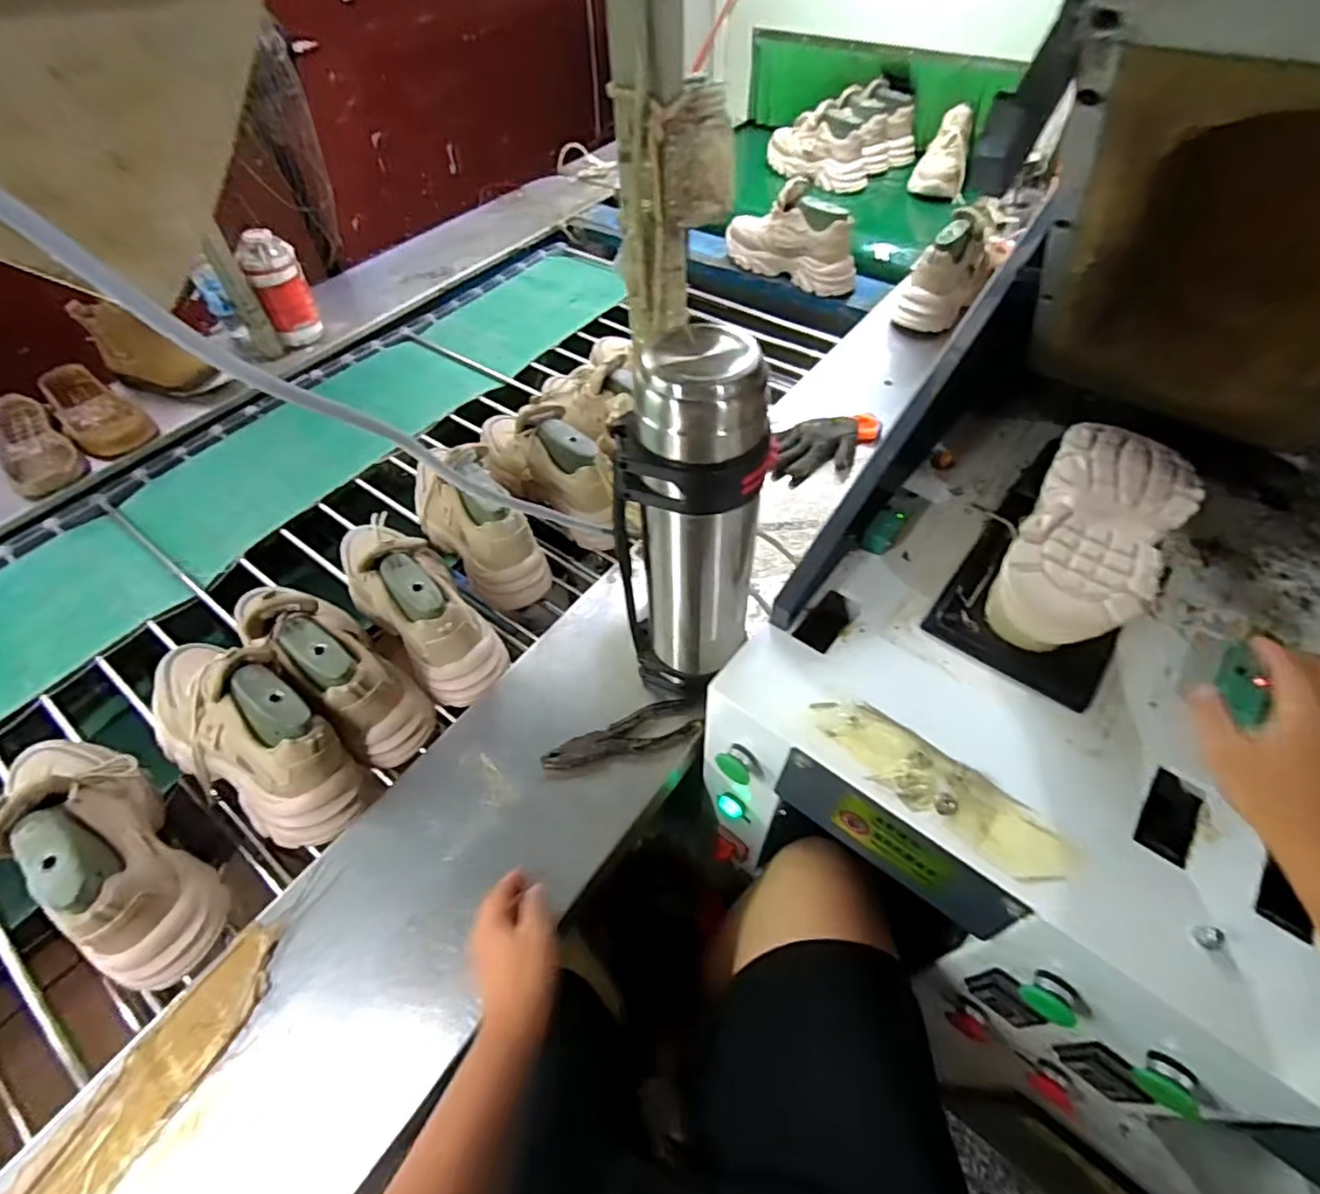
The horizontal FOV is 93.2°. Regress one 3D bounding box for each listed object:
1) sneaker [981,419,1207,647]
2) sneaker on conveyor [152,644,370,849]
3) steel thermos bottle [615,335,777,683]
[{"bbox_3d":[0.402,-0.056,0.579,0.122,0.084,0.281,29,59,21],"label":"sneaker"},{"bbox_3d":[-0.453,0.132,0.667,0.293,0.125,0.131,26,58,19],"label":"sneaker on conveyor"},{"bbox_3d":[0.027,-0.042,0.584,0.123,0.386,0.093,-19,55,-12],"label":"steel thermos bottle"}]

